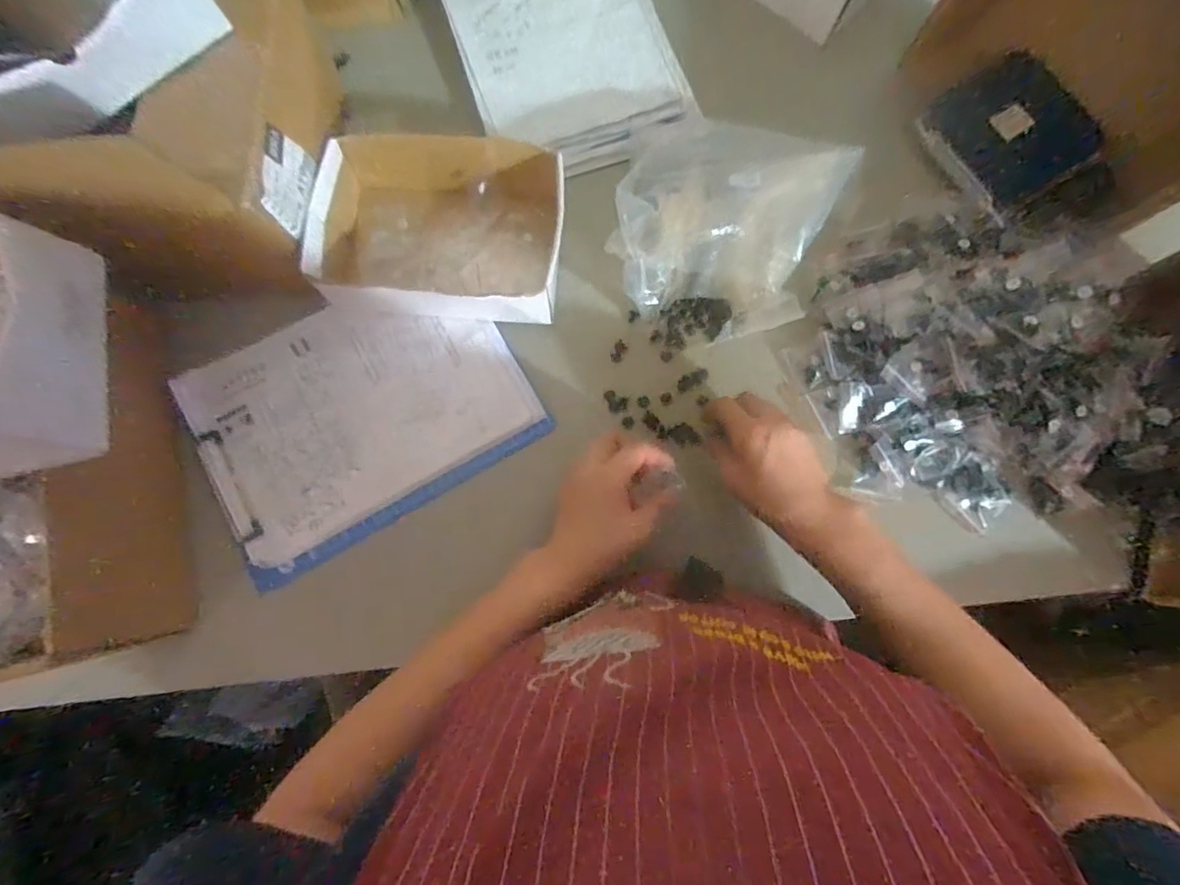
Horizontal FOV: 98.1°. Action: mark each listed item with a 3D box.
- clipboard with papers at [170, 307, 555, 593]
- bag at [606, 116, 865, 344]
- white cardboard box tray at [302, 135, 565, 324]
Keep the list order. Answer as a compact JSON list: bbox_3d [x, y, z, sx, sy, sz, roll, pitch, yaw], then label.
[{"bbox_3d":[-0.220,-0.034,0.497,0.298,0.013,0.219,-29,80,-6],"label":"clipboard with papers"},{"bbox_3d":[0.123,-0.204,0.490,0.195,0.092,0.185,12,79,2],"label":"bag"},{"bbox_3d":[-0.144,-0.223,0.508,0.235,0.062,0.186,4,79,0],"label":"white cardboard box tray"}]

